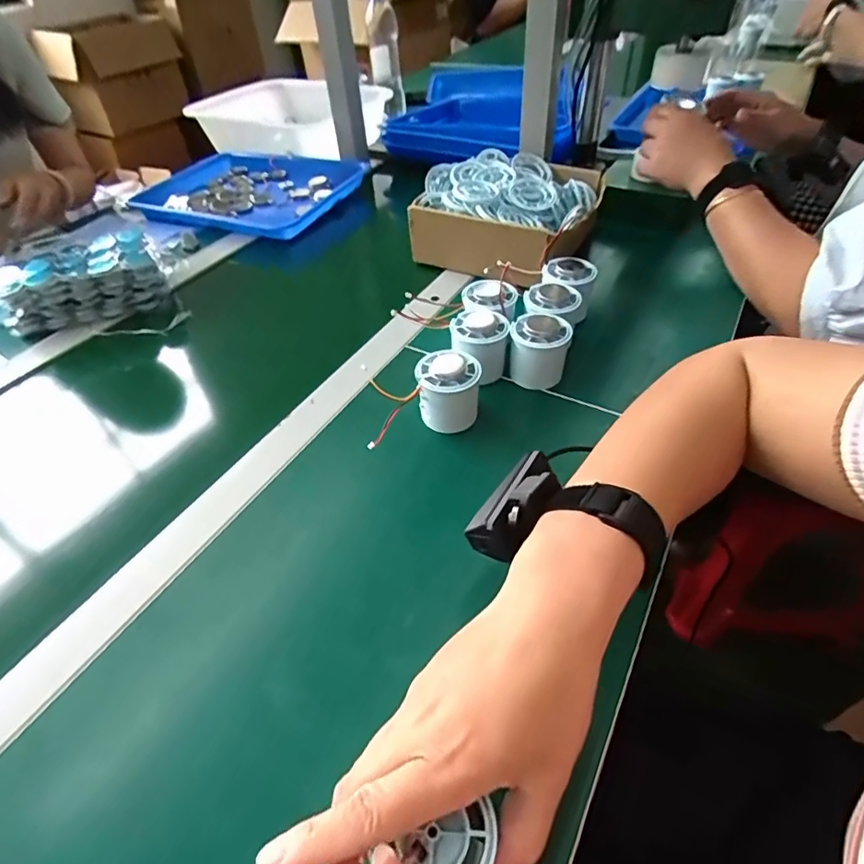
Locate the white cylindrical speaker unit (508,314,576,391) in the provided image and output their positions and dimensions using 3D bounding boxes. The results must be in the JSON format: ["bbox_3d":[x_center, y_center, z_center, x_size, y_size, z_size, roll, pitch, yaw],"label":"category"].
[{"bbox_3d":[0.102,-0.078,0.495,0.053,0.058,0.051,5,46,9],"label":"white cylindrical speaker unit"}]

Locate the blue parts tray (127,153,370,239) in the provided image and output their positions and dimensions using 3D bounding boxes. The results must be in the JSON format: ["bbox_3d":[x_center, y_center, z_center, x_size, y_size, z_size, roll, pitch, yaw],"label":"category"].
[{"bbox_3d":[-0.308,-0.399,0.860,0.350,0.035,0.267,16,49,19],"label":"blue parts tray"}]

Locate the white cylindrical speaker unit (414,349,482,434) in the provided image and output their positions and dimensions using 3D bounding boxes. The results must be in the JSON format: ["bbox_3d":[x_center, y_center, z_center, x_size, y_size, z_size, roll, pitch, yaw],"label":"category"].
[{"bbox_3d":[0.015,-0.035,0.459,0.052,0.054,0.050,-2,45,2],"label":"white cylindrical speaker unit"}]

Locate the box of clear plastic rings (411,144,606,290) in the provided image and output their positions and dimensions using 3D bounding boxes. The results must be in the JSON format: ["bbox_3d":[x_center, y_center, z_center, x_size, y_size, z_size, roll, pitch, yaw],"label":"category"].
[{"bbox_3d":[0.100,-0.283,0.671,0.210,0.080,0.196,18,49,20],"label":"box of clear plastic rings"}]

